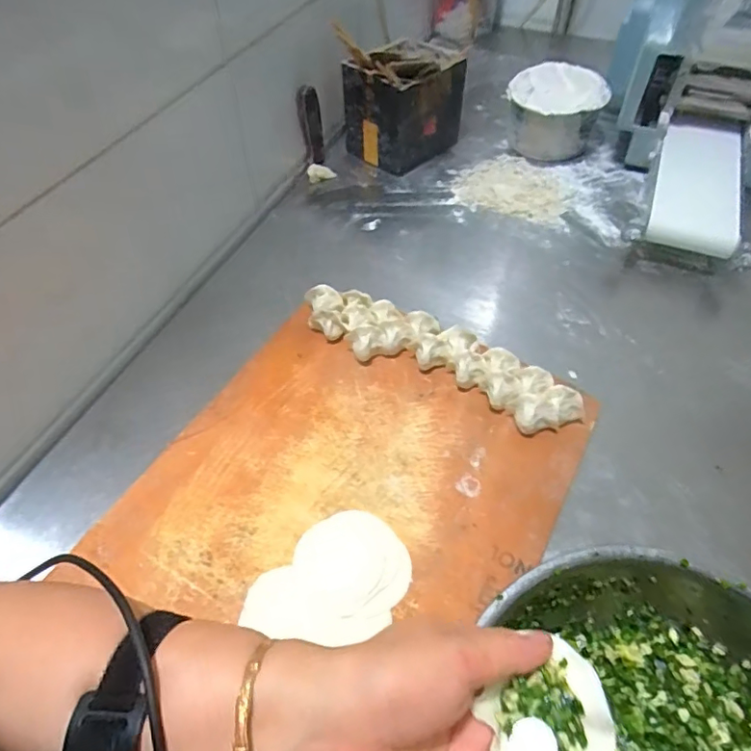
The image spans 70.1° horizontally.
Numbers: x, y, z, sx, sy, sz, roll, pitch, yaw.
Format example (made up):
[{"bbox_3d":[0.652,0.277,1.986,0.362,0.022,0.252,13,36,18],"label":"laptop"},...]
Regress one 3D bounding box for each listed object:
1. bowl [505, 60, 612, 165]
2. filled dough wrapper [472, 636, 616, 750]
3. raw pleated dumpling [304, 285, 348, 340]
[{"bbox_3d":[0.294,-0.433,0.880,0.141,0.100,0.140,0,52,0],"label":"bowl"},{"bbox_3d":[0.087,0.174,0.266,0.069,0.012,0.055,-27,55,-19],"label":"filled dough wrapper"},{"bbox_3d":[-0.058,-0.072,0.625,0.042,0.038,0.062,-7,52,-4],"label":"raw pleated dumpling"}]

